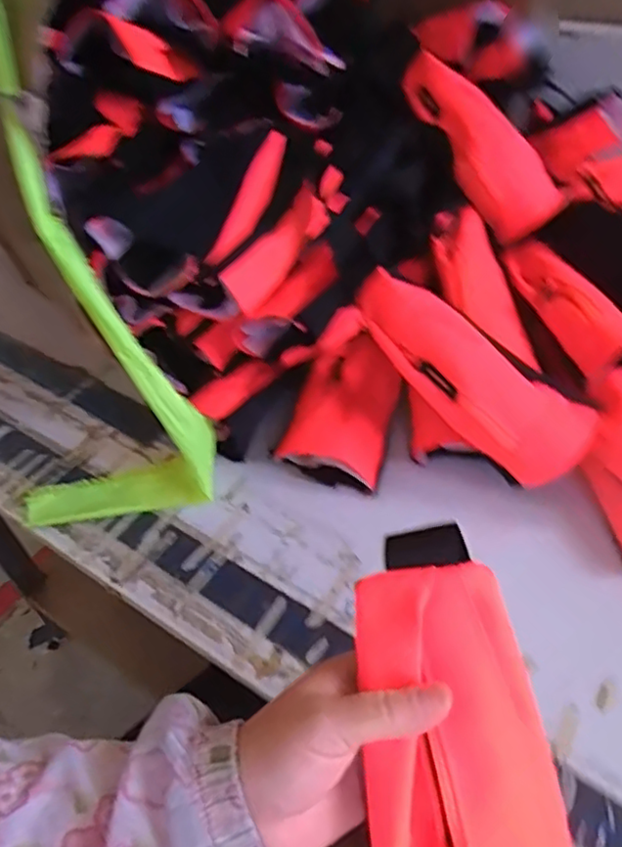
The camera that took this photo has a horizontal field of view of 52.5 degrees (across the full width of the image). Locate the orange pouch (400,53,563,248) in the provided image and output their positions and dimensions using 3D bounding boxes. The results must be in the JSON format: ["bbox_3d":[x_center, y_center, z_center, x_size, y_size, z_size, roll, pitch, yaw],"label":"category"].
[{"bbox_3d":[0.179,-0.309,0.693,0.082,0.053,0.228,-36,90,-26],"label":"orange pouch"}]

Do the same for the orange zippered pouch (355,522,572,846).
[{"bbox_3d":[0.074,0.178,0.304,0.094,0.038,0.243,-6,81,-1],"label":"orange zippered pouch"}]

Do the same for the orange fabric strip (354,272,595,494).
[{"bbox_3d":[0.130,-0.041,0.544,0.228,0.072,0.069,41,56,0],"label":"orange fabric strip"}]

